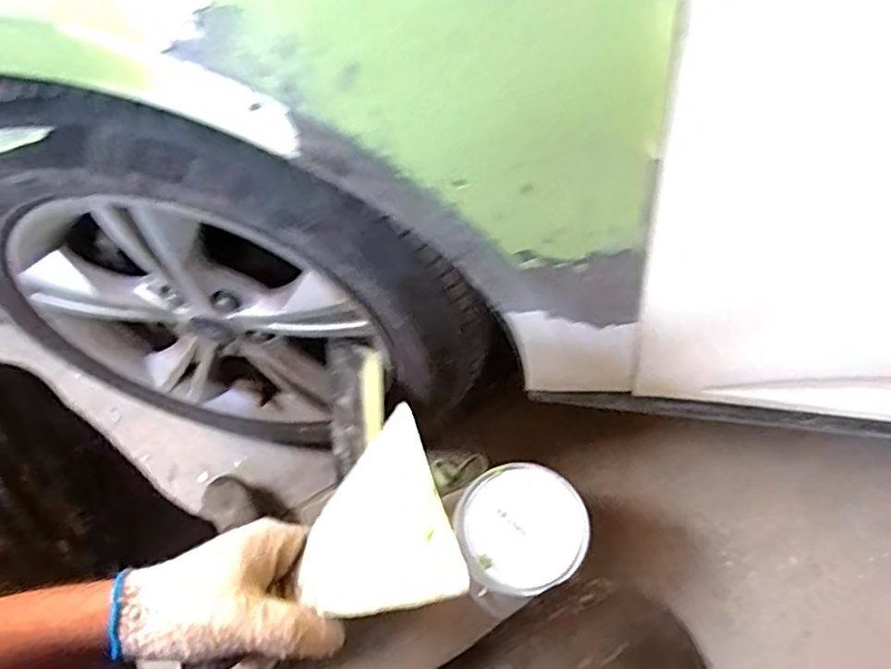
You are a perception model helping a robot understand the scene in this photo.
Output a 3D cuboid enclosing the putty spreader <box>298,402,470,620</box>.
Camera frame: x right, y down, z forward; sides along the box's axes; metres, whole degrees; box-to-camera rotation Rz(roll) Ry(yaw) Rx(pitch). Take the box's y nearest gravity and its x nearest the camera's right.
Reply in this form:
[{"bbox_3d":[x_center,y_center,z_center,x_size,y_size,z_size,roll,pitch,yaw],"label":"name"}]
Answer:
[{"bbox_3d":[-0.045,0.114,0.362,0.109,0.006,0.107,-40,47,21],"label":"putty spreader"}]

